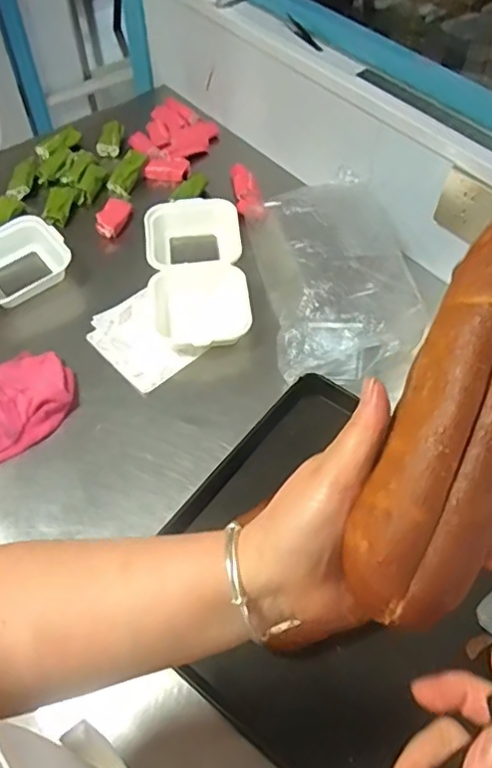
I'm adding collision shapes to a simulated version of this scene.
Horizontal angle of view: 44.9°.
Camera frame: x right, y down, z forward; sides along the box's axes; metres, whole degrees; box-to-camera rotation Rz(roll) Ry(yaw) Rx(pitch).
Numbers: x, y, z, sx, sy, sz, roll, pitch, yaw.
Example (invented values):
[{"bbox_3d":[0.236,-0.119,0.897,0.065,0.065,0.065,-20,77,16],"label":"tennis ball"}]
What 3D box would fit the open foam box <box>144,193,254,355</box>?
[{"bbox_3d":[-0.076,-0.165,0.918,0.148,0.070,0.285,-4,54,-4],"label":"open foam box"}]

